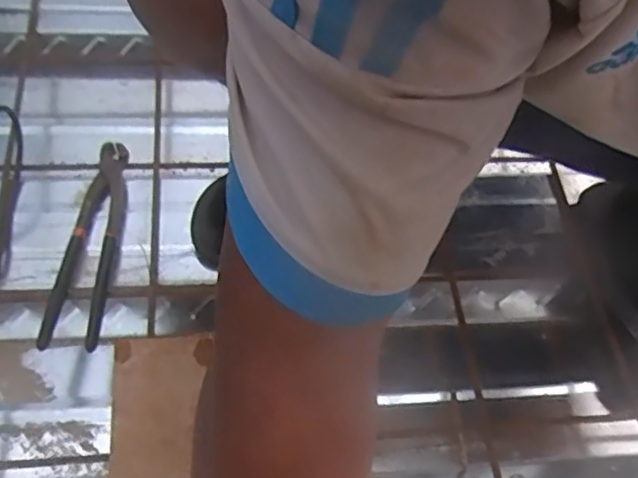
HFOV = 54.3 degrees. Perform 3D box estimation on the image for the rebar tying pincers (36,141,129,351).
[{"bbox_3d":[-0.225,-0.002,0.609,0.048,0.031,0.225,5,61,-3],"label":"rebar tying pincers"}]

